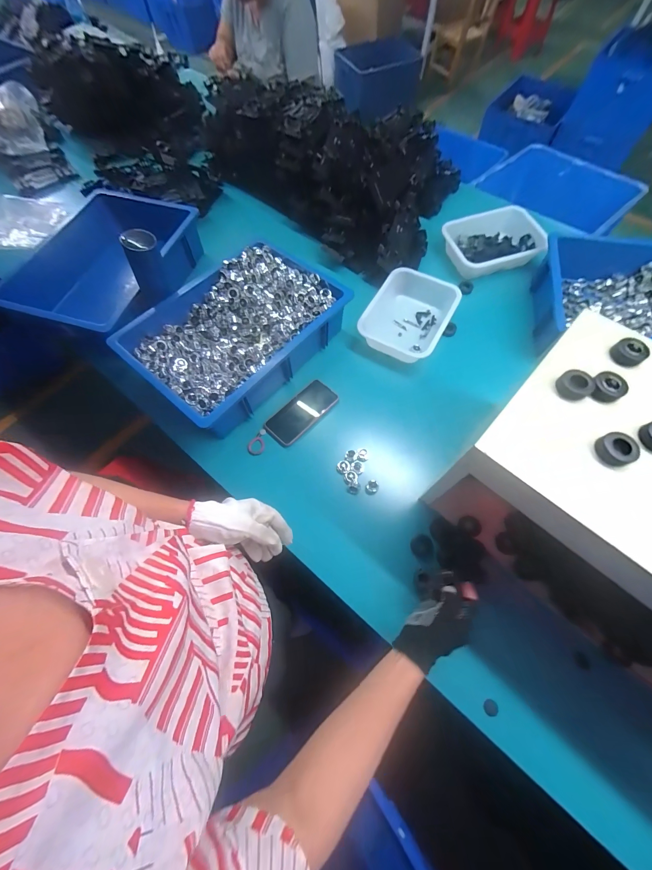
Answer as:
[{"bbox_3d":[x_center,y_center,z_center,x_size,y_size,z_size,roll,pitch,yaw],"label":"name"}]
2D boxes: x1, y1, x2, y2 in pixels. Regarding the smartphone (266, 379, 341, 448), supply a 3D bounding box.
[{"bbox_3d":[-0.054,-0.049,0.680,0.076,0.018,0.163,42,73,16],"label":"smartphone"}]

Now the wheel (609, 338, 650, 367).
[{"bbox_3d":[0.400,-0.109,0.400,0.040,0.016,0.036,-29,70,-12],"label":"wheel"}]

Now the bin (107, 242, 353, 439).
[{"bbox_3d":[-0.202,-0.235,0.708,0.319,0.111,0.427,38,72,15],"label":"bin"}]

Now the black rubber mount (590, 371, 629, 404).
[{"bbox_3d":[0.350,-0.058,0.378,0.036,0.016,0.036,0,67,0],"label":"black rubber mount"}]

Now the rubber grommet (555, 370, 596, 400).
[{"bbox_3d":[0.311,-0.062,0.380,0.034,0.018,0.037,-29,70,-12],"label":"rubber grommet"}]

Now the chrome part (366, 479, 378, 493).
[{"bbox_3d":[0.092,0.102,0.605,0.022,0.035,0.018,32,71,13],"label":"chrome part"}]

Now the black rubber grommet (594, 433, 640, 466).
[{"bbox_3d":[0.331,0.016,0.346,0.031,0.017,0.036,-20,69,-8],"label":"black rubber grommet"}]

